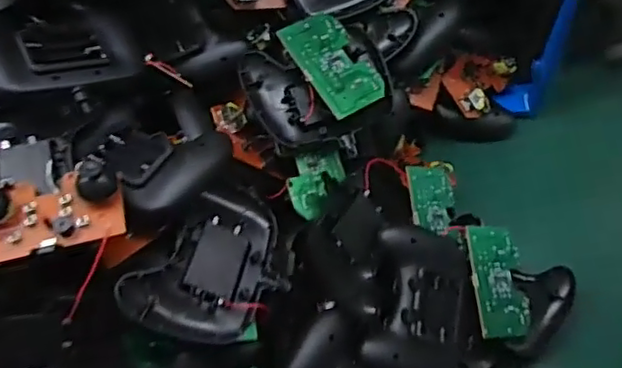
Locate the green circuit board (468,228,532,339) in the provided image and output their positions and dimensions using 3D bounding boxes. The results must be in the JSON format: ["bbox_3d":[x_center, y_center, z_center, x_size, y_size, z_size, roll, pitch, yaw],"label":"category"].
[{"bbox_3d":[0.159,0.081,0.524,0.058,0.006,0.091,2,73,-28],"label":"green circuit board"}]

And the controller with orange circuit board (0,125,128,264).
[{"bbox_3d":[-0.190,-0.001,0.409,0.115,0.038,0.111,-19,63,-10],"label":"controller with orange circuit board"}]

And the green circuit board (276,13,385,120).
[{"bbox_3d":[0.019,-0.100,0.511,0.056,0.004,0.090,-30,78,-22],"label":"green circuit board"}]

